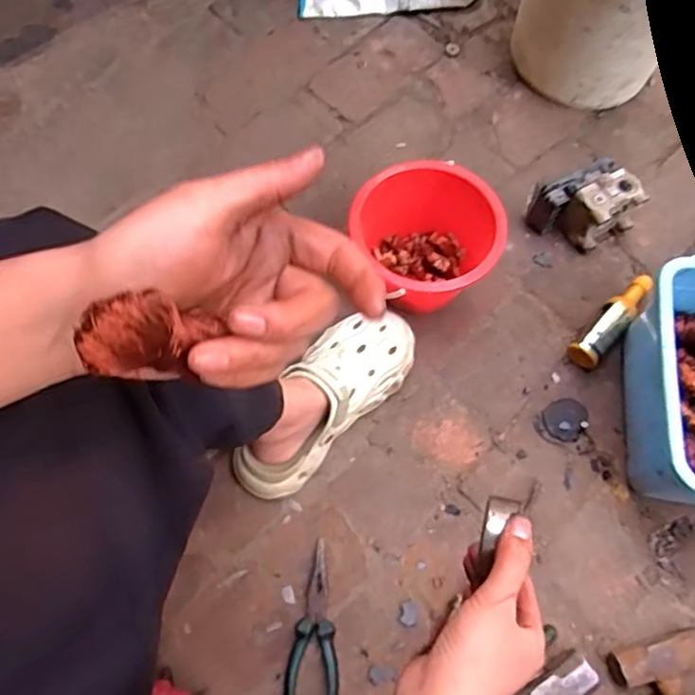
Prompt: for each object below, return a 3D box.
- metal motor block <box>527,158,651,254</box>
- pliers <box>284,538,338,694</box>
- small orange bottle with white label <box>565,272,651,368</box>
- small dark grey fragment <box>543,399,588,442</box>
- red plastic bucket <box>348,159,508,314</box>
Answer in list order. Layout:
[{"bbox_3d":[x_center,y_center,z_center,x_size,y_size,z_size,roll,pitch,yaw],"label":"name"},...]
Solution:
[{"bbox_3d":[0.309,-0.182,0.813,0.118,0.079,0.086,-23,70,-9],"label":"metal motor block"},{"bbox_3d":[-0.033,0.301,0.660,0.054,0.012,0.180,5,69,2],"label":"pliers"},{"bbox_3d":[0.335,-0.035,0.785,0.037,0.034,0.142,41,74,15],"label":"small orange bottle with white label"},{"bbox_3d":[0.265,0.087,0.758,0.049,0.014,0.049,0,69,0],"label":"small dark grey fragment"},{"bbox_3d":[0.102,-0.130,0.775,0.164,0.115,0.176,-16,69,-6],"label":"red plastic bucket"}]

